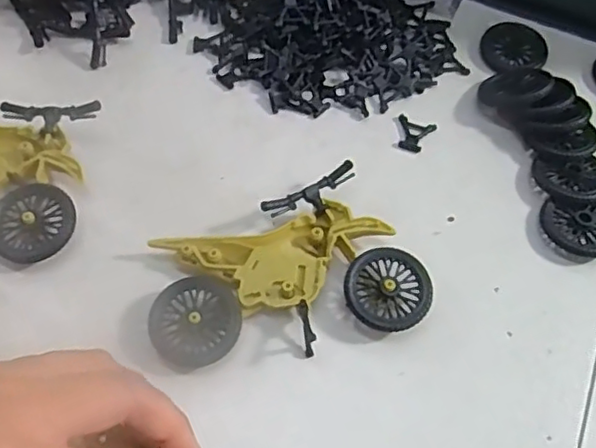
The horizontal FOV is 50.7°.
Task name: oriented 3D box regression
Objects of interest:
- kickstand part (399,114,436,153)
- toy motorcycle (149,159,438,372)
[{"bbox_3d":[0.061,-0.048,0.328,0.019,0.004,0.021,19,62,8],"label":"kickstand part"},{"bbox_3d":[-0.007,0.026,0.276,0.112,0.017,0.076,-22,64,-15],"label":"toy motorcycle"}]

